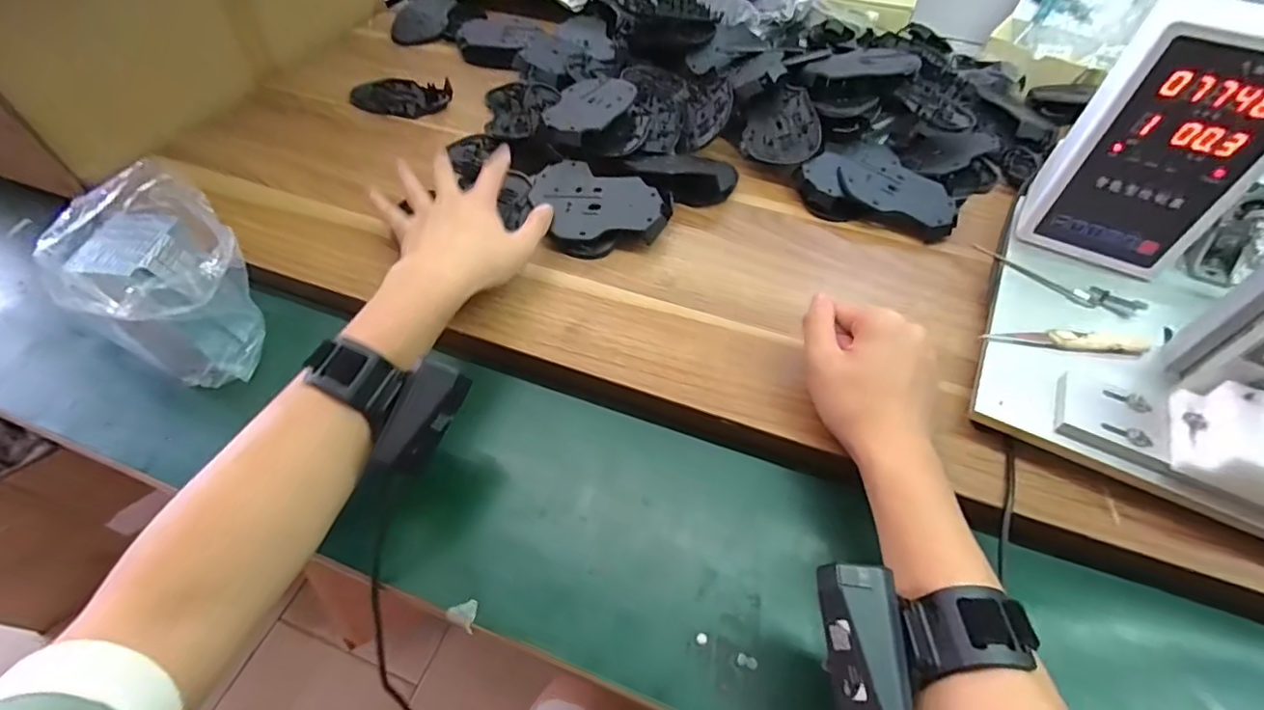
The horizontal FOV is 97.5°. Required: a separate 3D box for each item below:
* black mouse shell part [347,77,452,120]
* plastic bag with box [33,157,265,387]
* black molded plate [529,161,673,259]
[{"bbox_3d":[-0.273,-0.305,0.654,0.116,0.016,0.069,7,53,4],"label":"black mouse shell part"},{"bbox_3d":[-0.328,-0.046,0.401,0.070,0.134,0.103,26,57,17],"label":"plastic bag with box"},{"bbox_3d":[-0.037,-0.132,0.509,0.131,0.029,0.094,19,55,13],"label":"black molded plate"}]

